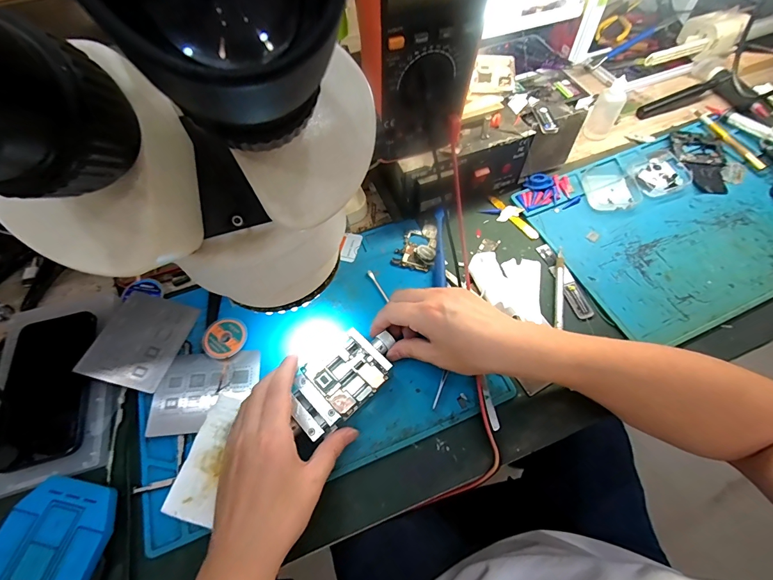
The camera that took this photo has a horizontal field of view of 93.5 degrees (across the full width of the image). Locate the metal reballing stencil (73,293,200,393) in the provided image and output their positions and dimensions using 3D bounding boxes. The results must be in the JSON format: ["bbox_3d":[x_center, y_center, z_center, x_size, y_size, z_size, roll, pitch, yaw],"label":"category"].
[{"bbox_3d":[-0.257,0.051,0.384,0.075,0.004,0.098,19,59,-5],"label":"metal reballing stencil"}]

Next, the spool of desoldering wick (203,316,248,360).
[{"bbox_3d":[-0.172,0.051,0.389,0.042,0.011,0.044,-1,61,1],"label":"spool of desoldering wick"}]

